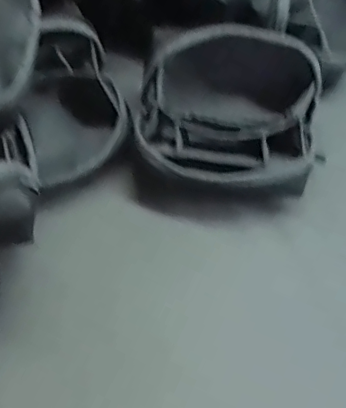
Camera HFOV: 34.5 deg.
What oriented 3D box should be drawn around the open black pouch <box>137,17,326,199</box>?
[{"bbox_3d":[0.058,-0.079,0.523,0.181,0.104,0.149,-5,69,-7],"label":"open black pouch"}]

